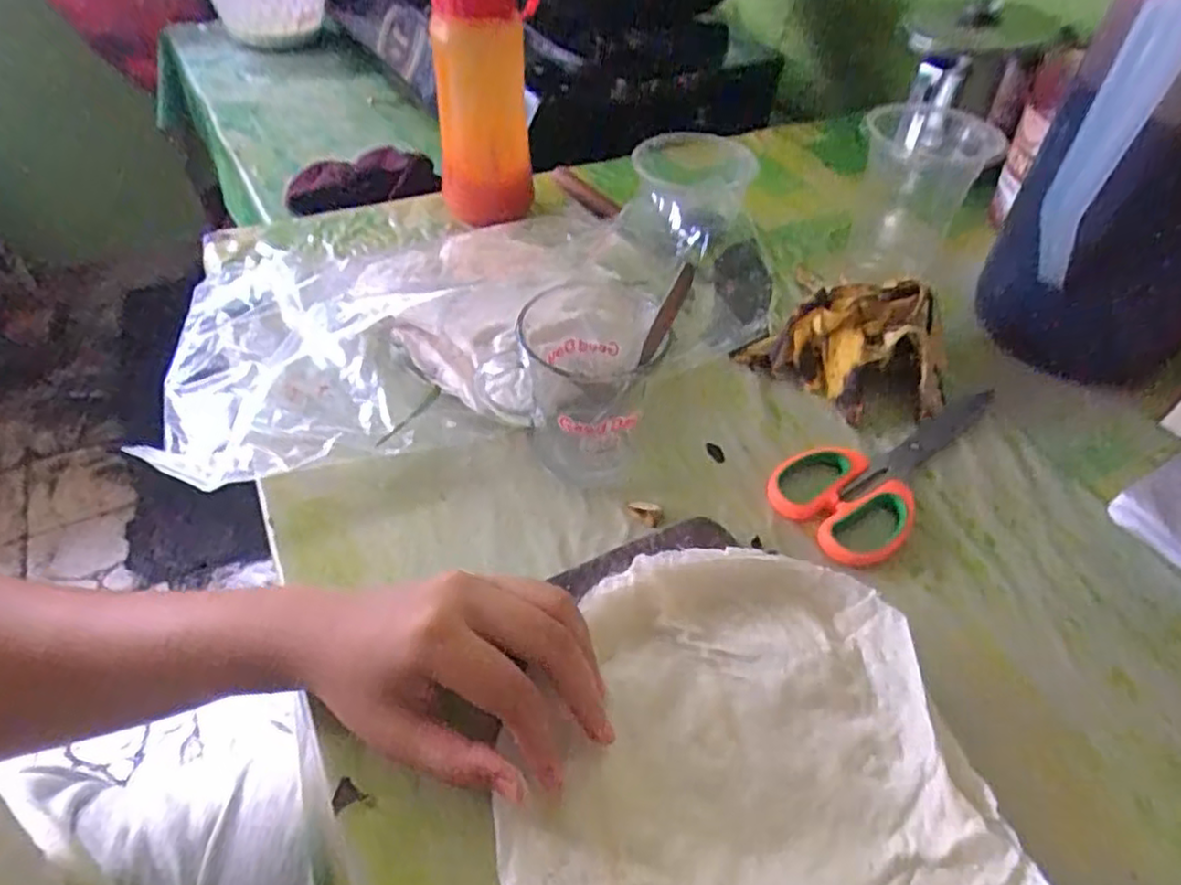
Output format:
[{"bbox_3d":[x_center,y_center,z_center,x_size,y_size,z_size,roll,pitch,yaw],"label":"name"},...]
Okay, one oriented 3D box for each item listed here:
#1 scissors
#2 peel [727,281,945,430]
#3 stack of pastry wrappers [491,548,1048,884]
[{"bbox_3d":[0.197,0.003,0.432,0.198,0.012,0.075,-29,55,-28],"label":"scissors"},{"bbox_3d":[0.190,-0.070,0.478,0.120,0.041,0.125,33,53,25],"label":"peel"},{"bbox_3d":[0.061,0.134,0.280,0.186,0.022,0.190,-6,48,-8],"label":"stack of pastry wrappers"}]

